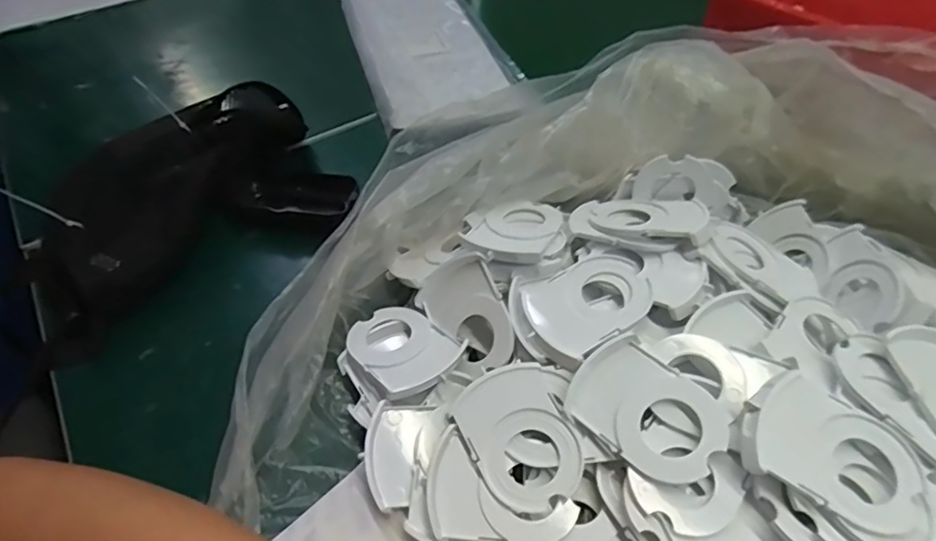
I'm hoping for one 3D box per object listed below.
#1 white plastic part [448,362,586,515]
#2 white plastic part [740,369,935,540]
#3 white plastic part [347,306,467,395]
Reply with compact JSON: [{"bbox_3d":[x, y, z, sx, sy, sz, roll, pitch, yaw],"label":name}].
[{"bbox_3d":[0.029,0.086,0.297,0.055,0.012,0.073,-23,51,-19],"label":"white plastic part"},{"bbox_3d":[0.175,0.090,0.261,0.086,0.008,0.057,34,66,13],"label":"white plastic part"},{"bbox_3d":[-0.042,0.047,0.347,0.074,0.017,0.053,35,57,28],"label":"white plastic part"}]

